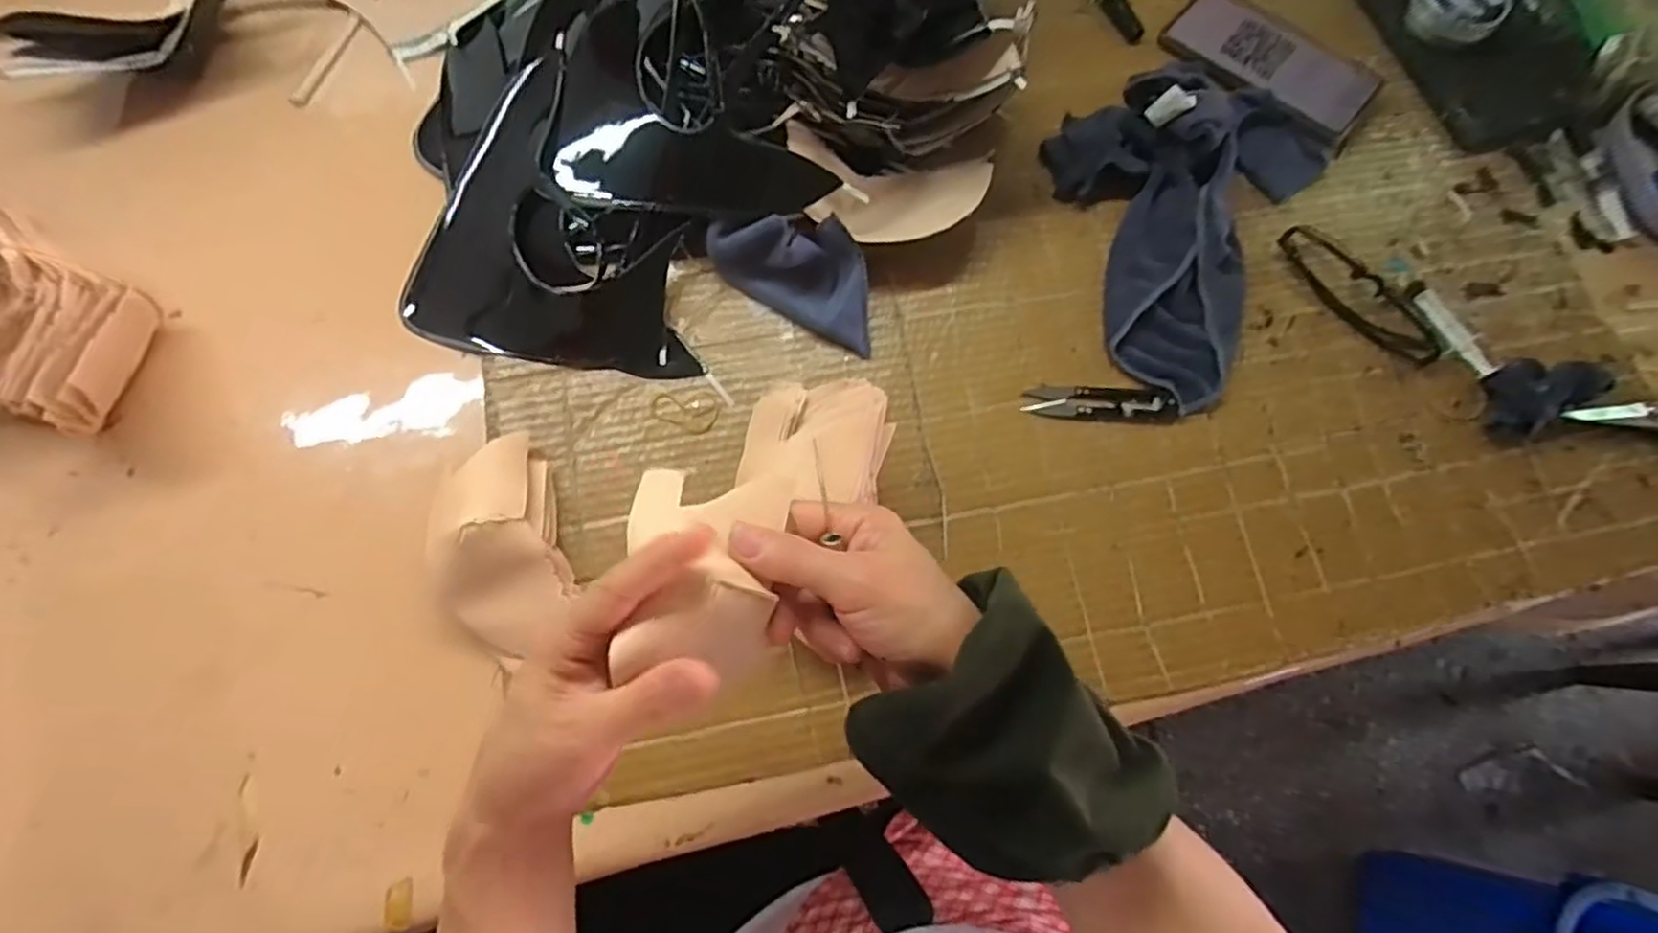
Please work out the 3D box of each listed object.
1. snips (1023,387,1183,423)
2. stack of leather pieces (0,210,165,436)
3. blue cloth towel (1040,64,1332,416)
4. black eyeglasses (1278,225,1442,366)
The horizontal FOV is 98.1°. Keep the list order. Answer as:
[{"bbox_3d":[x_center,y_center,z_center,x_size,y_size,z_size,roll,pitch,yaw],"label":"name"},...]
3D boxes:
[{"bbox_3d":[0.190,-0.043,0.500,0.102,0.008,0.024,5,74,0],"label":"snips"},{"bbox_3d":[-0.513,-0.087,0.452,0.152,0.095,0.122,6,74,0],"label":"stack of leather pieces"},{"bbox_3d":[0.247,-0.196,0.519,0.185,0.056,0.258,29,75,7],"label":"blue cloth towel"},{"bbox_3d":[0.389,-0.130,0.523,0.133,0.019,0.053,38,76,9],"label":"black eyeglasses"}]

